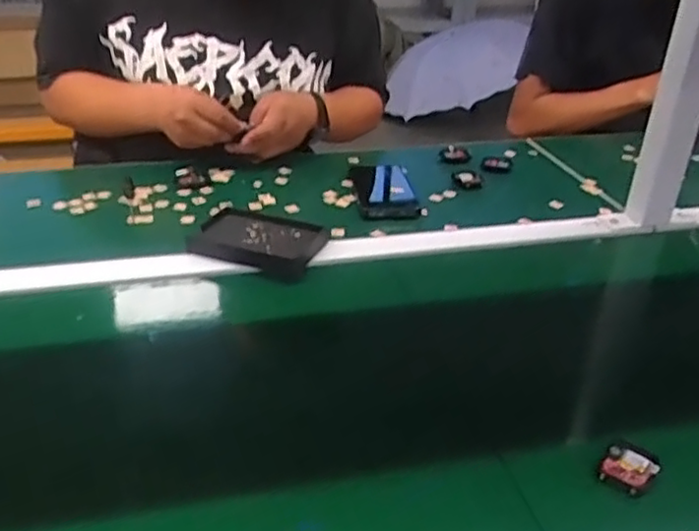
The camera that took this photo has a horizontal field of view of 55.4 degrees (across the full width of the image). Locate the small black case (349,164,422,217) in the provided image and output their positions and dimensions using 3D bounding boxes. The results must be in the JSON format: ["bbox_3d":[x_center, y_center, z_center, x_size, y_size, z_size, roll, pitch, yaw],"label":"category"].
[{"bbox_3d":[0.046,-0.103,0.913,0.078,0.023,0.145,0,32,-6],"label":"small black case"}]

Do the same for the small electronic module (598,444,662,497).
[{"bbox_3d":[0.206,0.153,0.494,0.034,0.016,0.041,23,37,29],"label":"small electronic module"}]

